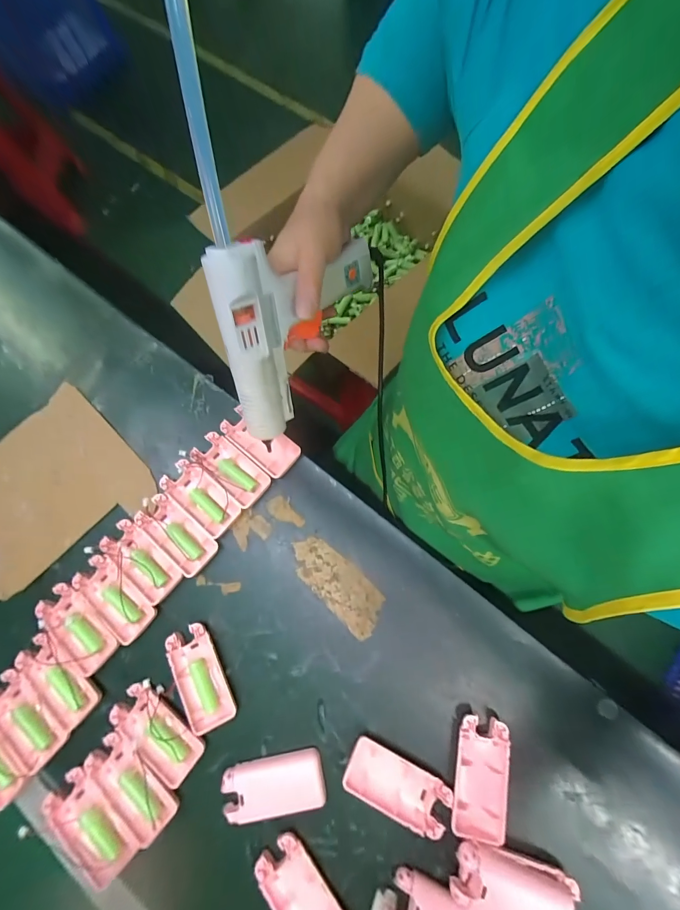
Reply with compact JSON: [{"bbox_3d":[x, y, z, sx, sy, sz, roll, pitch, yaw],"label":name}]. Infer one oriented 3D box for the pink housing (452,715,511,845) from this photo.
[{"bbox_3d":[0.131,0.298,0.329,0.044,0.018,0.094,10,77,4],"label":"pink housing"}]

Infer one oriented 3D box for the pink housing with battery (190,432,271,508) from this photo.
[{"bbox_3d":[-0.126,0.015,0.407,0.094,0.011,0.044,40,81,10],"label":"pink housing with battery"}]

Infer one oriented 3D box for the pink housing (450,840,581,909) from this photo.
[{"bbox_3d":[0.147,0.370,0.296,0.100,0.017,0.047,20,78,6],"label":"pink housing"}]

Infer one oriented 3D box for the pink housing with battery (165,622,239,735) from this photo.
[{"bbox_3d":[-0.142,0.224,0.358,0.044,0.015,0.094,-28,77,-5],"label":"pink housing with battery"}]

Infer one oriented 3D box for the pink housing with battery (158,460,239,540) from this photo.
[{"bbox_3d":[-0.157,0.046,0.399,0.093,0.013,0.046,39,81,10],"label":"pink housing with battery"}]

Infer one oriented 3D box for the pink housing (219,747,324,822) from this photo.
[{"bbox_3d":[-0.062,0.311,0.331,0.093,0.014,0.043,-10,76,-1],"label":"pink housing"}]

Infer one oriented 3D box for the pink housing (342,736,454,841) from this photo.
[{"bbox_3d":[0.052,0.307,0.327,0.093,0.014,0.047,24,78,7],"label":"pink housing"}]

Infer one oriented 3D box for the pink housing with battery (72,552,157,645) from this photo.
[{"bbox_3d":[-0.240,0.151,0.378,0.048,0.013,0.094,-44,79,-8],"label":"pink housing with battery"}]

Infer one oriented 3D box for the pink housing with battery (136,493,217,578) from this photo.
[{"bbox_3d":[-0.180,0.087,0.387,0.092,0.014,0.045,38,80,10],"label":"pink housing with battery"}]

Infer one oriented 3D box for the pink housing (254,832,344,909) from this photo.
[{"bbox_3d":[-0.032,0.393,0.312,0.047,0.016,0.097,-40,79,-7],"label":"pink housing"}]

